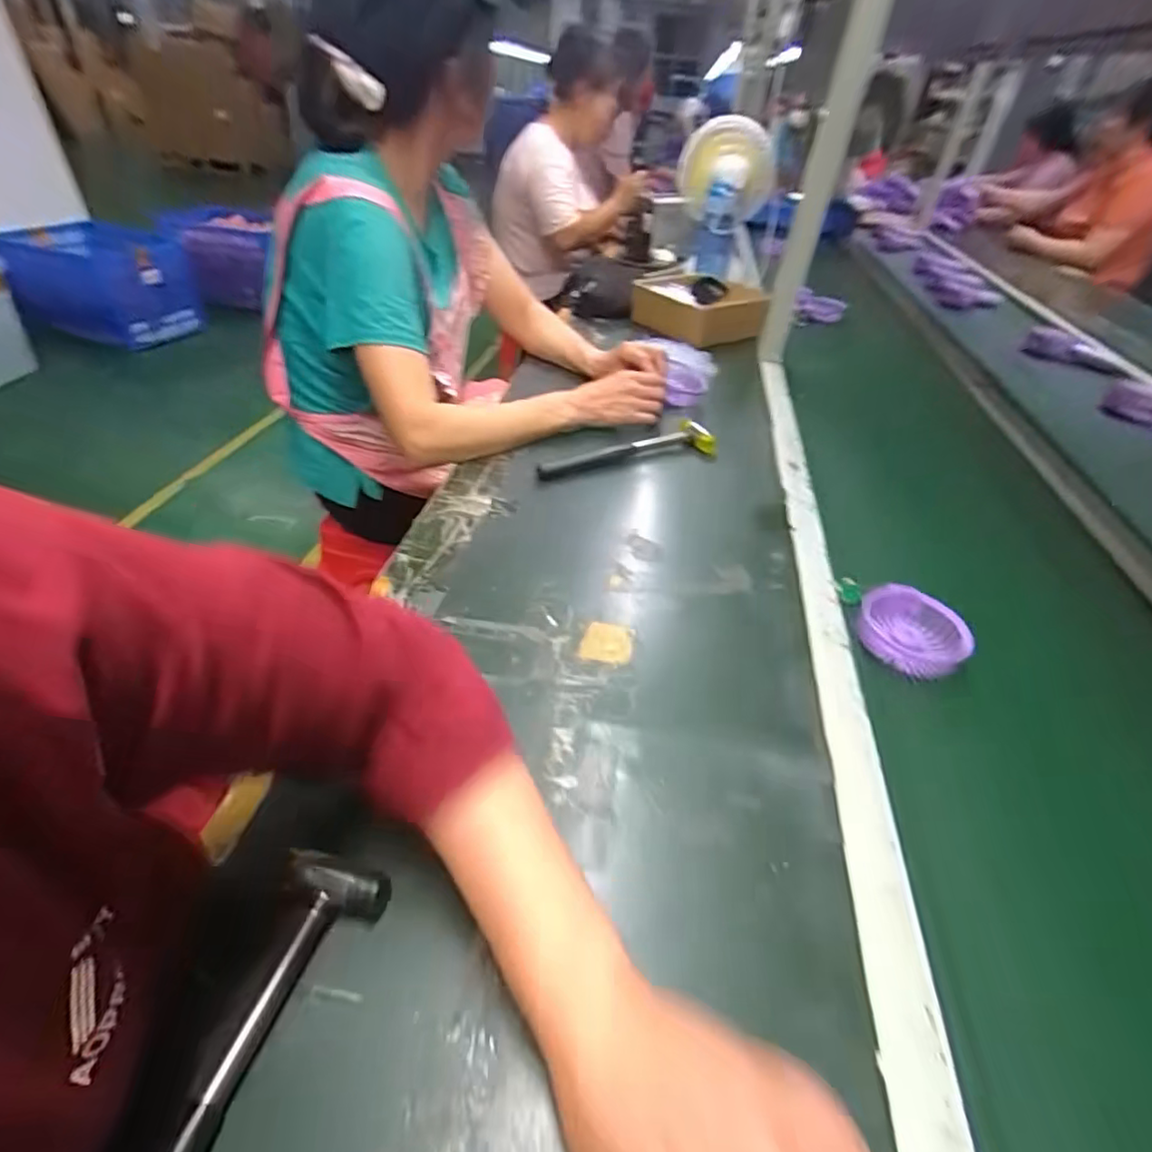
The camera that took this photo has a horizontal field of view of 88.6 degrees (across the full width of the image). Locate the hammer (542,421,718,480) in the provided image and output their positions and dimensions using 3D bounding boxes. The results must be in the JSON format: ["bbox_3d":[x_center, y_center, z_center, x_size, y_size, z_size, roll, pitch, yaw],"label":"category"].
[{"bbox_3d":[0.066,-0.156,0.737,0.233,0.028,0.054,-15,45,-22],"label":"hammer"}]

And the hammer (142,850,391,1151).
[{"bbox_3d":[-0.161,0.246,0.260,0.054,0.022,0.233,12,41,8],"label":"hammer"}]

